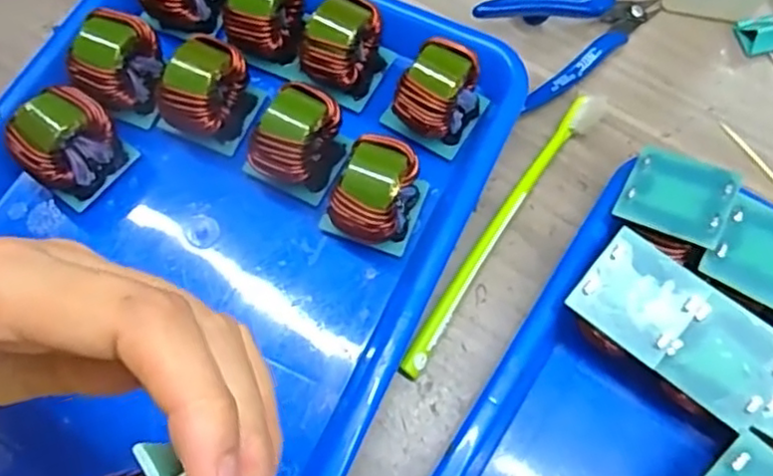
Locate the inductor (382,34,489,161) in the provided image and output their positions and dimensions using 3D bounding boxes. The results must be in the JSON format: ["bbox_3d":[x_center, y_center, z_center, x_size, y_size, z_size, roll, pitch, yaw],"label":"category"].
[{"bbox_3d":[0.026,-0.075,0.352,0.045,0.047,0.045,30,74,9],"label":"inductor"}]

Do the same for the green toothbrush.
[{"bbox_3d":[0.065,-0.008,0.349,0.016,0.009,0.192,35,75,10],"label":"green toothbrush"}]

